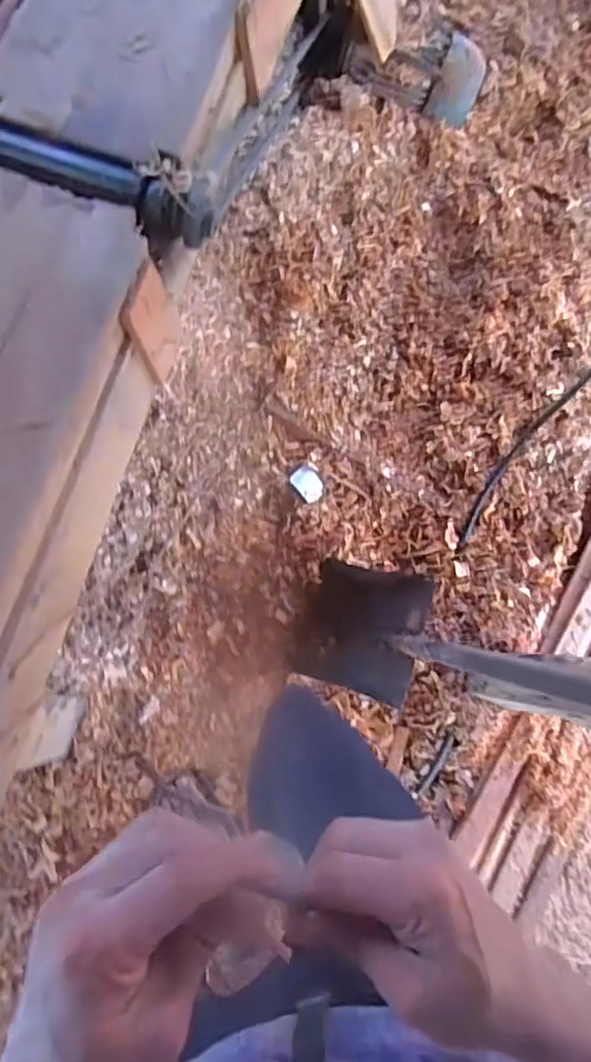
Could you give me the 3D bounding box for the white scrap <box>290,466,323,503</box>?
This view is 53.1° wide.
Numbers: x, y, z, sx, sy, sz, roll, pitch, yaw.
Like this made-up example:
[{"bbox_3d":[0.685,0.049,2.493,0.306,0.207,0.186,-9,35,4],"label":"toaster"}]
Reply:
[{"bbox_3d":[0.028,-0.097,1.222,0.052,0.011,0.071,-42,87,-10],"label":"white scrap"}]

